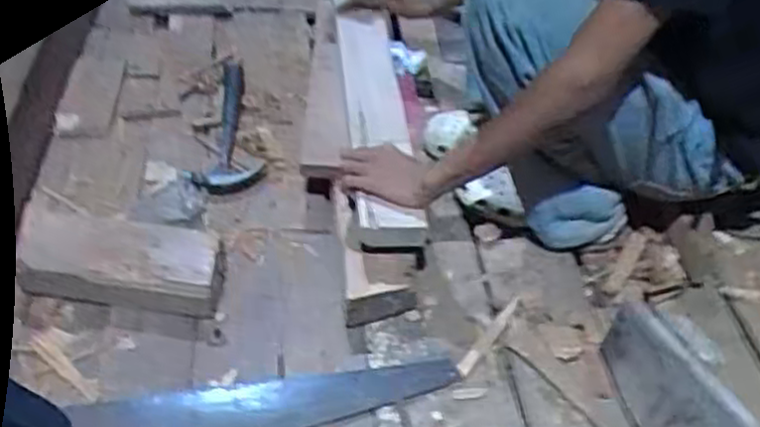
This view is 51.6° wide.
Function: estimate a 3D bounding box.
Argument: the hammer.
[{"bbox_3d":[-0.248,-0.158,1.354,0.103,0.038,0.398,1,42,-7],"label":"hammer"}]

